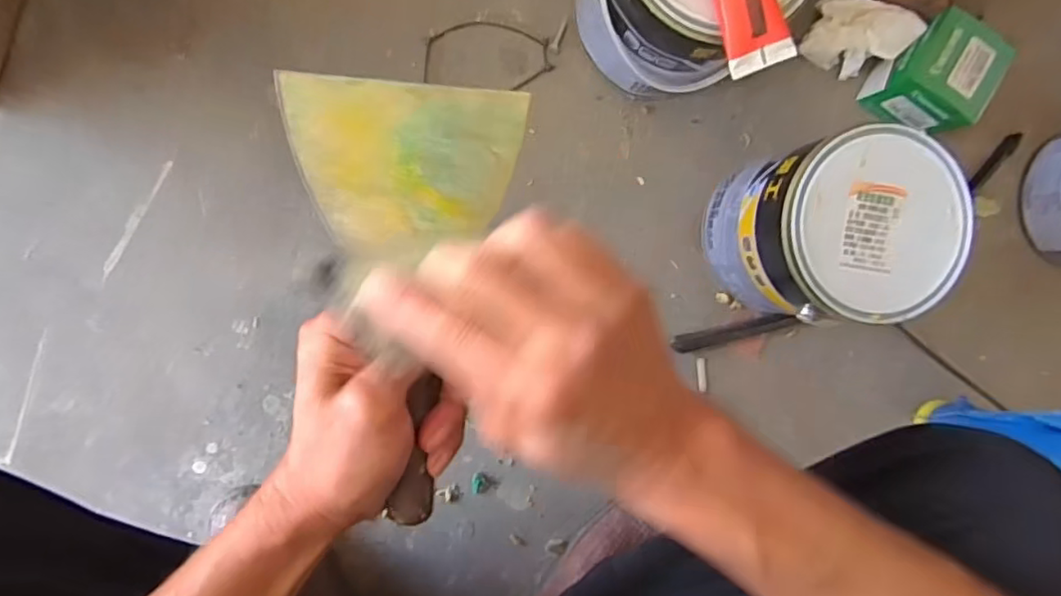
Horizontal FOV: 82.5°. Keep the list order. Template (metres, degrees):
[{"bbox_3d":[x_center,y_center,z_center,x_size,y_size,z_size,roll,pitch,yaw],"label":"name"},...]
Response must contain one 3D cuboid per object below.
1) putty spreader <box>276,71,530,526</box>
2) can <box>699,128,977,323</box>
[{"bbox_3d":[-0.061,0.001,0.304,0.112,0.018,0.214,0,94,-9],"label":"putty spreader"},{"bbox_3d":[0.259,-0.061,0.547,0.146,0.168,0.144,-1,94,-8],"label":"can"}]

